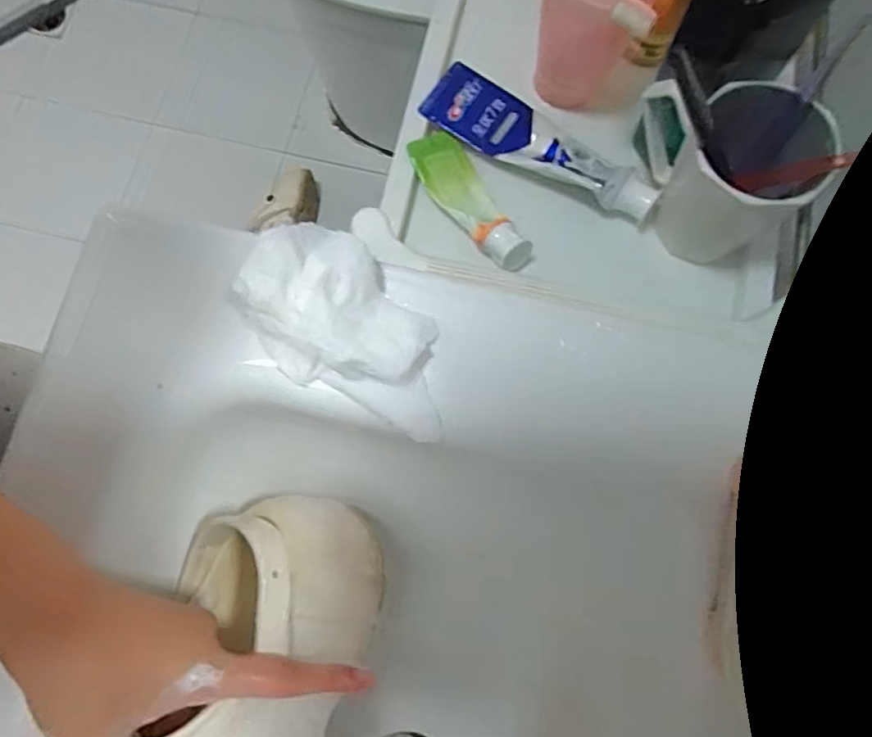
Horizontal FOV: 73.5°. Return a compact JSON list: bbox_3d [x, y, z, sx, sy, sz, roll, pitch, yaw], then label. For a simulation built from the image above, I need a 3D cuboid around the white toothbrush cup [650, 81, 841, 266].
[{"bbox_3d":[0.203,-0.126,0.402,0.082,0.111,0.080,0,77,0],"label":"white toothbrush cup"}]

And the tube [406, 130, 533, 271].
[{"bbox_3d":[0.025,-0.126,0.439,0.042,0.024,0.128,-31,79,-7],"label":"tube"}]

